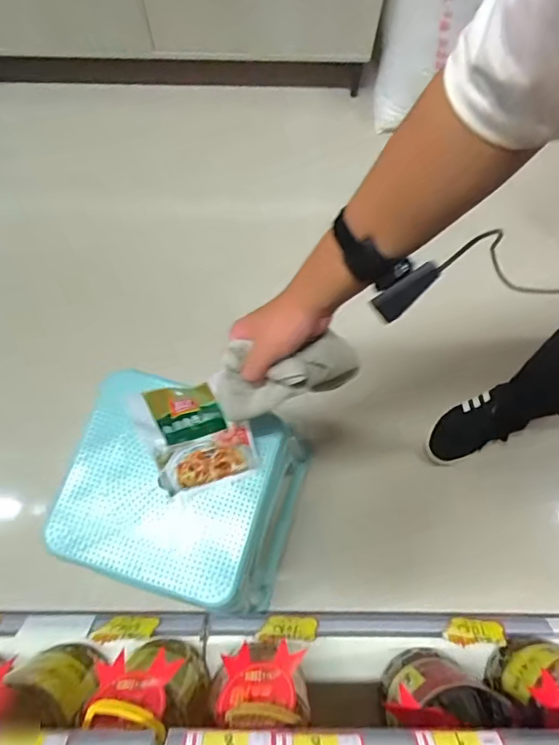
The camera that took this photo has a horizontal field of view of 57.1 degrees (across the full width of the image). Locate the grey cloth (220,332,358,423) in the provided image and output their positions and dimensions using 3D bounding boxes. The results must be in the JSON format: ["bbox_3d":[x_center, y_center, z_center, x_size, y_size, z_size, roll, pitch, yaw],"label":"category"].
[{"bbox_3d":[0.018,-0.003,0.586,0.177,0.086,0.065,-15,74,-18],"label":"grey cloth"}]

